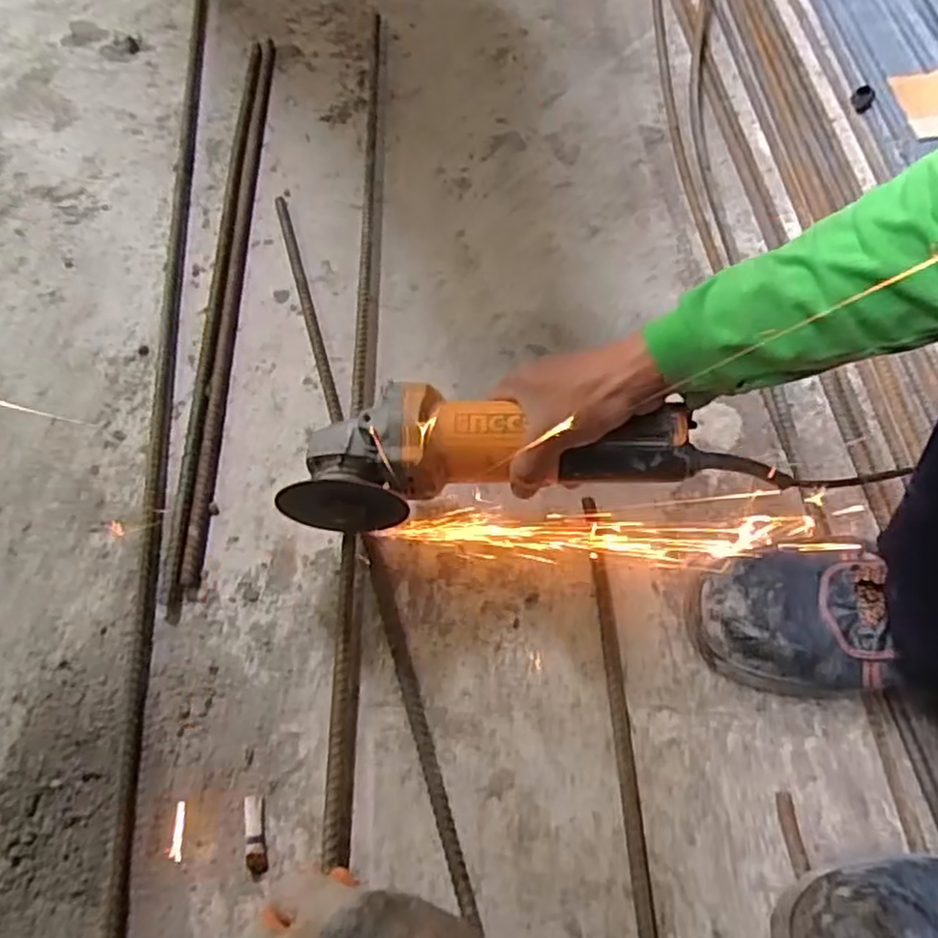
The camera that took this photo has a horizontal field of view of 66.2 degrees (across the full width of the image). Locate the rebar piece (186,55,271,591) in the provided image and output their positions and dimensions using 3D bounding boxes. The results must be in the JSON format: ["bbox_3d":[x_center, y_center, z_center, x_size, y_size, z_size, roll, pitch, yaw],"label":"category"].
[{"bbox_3d":[-0.216,-0.198,0.669,0.014,0.007,0.642,-1,60,-5],"label":"rebar piece"}]

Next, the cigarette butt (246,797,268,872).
[{"bbox_3d":[-0.132,0.225,0.444,0.012,0.008,0.043,-8,61,-9],"label":"cigarette butt"}]

